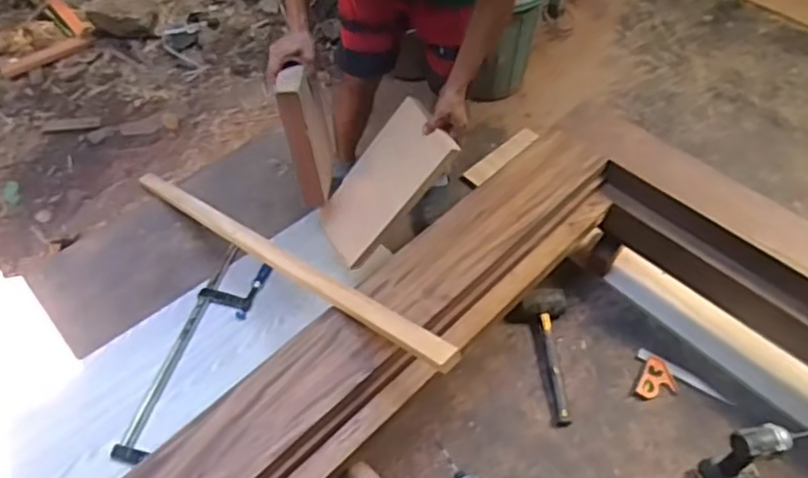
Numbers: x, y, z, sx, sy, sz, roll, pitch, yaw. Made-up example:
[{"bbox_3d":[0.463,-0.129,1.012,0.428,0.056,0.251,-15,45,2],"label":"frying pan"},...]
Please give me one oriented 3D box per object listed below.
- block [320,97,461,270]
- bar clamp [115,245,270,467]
[{"bbox_3d":[-0.049,-0.132,1.577,0.167,0.391,0.039,44,23,7],"label":"block"},{"bbox_3d":[-0.523,0.267,1.667,0.168,0.037,0.622,16,55,12],"label":"bar clamp"}]

